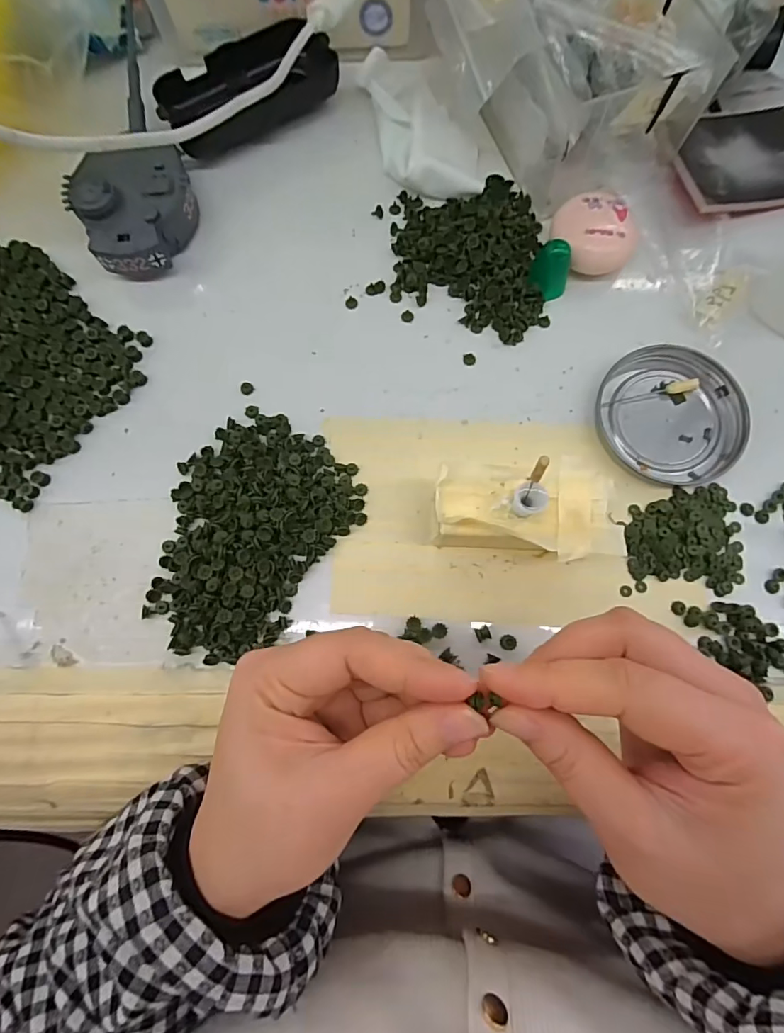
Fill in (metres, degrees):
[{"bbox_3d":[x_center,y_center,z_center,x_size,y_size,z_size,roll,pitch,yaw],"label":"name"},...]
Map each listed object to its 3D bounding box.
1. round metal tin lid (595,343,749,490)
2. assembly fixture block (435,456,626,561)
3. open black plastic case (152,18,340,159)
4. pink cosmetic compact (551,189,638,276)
[{"bbox_3d":[0.152,-0.056,0.270,0.077,0.009,0.074,0,78,0],"label":"round metal tin lid"},{"bbox_3d":[0.063,-0.001,0.246,0.085,0.035,0.048,0,78,0],"label":"assembly fixture block"},{"bbox_3d":[-0.091,-0.269,0.308,0.108,0.026,0.047,-29,79,-6],"label":"open black plastic case"},{"bbox_3d":[0.117,-0.162,0.285,0.047,0.020,0.040,20,79,4],"label":"pink cosmetic compact"}]

